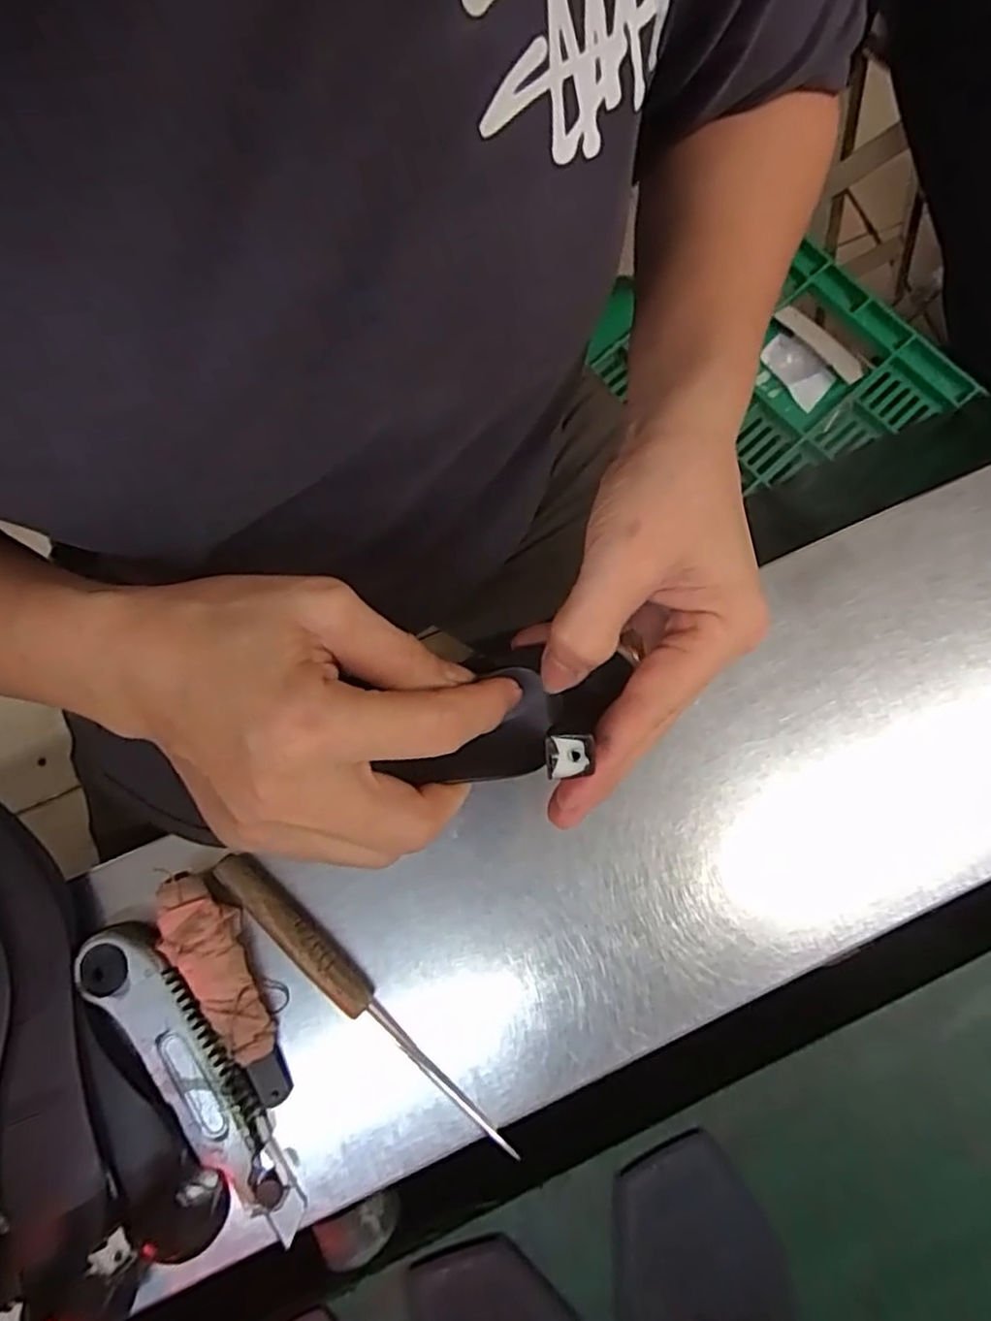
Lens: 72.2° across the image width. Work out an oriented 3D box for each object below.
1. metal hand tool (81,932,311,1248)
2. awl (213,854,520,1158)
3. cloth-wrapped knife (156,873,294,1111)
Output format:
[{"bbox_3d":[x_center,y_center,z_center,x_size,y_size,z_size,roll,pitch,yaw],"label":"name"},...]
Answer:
[{"bbox_3d":[-0.141,0.196,0.316,0.037,0.014,0.159,-36,81,-7],"label":"metal hand tool"},{"bbox_3d":[-0.063,0.163,0.330,0.188,0.023,0.022,38,81,7],"label":"awl"},{"bbox_3d":[-0.131,0.160,0.330,0.029,0.024,0.117,-26,91,-6],"label":"cloth-wrapped knife"}]

